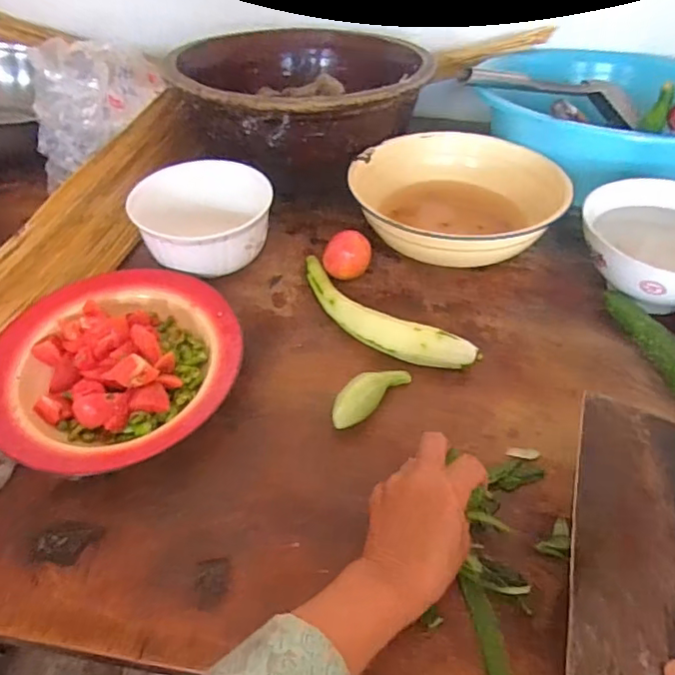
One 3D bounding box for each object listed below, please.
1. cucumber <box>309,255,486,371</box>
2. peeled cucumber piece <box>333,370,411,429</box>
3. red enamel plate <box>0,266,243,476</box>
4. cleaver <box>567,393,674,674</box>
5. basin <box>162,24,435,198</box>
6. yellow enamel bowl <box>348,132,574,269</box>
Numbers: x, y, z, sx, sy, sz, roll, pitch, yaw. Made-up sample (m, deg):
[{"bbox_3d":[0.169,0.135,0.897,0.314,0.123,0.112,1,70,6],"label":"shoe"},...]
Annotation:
[{"bbox_3d":[0.038,-0.023,0.589,0.216,0.033,0.059,29,53,26],"label":"cucumber"},{"bbox_3d":[0.029,0.050,0.532,0.088,0.025,0.028,-35,55,-29],"label":"peeled cucumber piece"},{"bbox_3d":[-0.212,0.019,0.556,0.224,0.049,0.218,0,46,0],"label":"red enamel plate"},{"bbox_3d":[0.191,0.175,0.350,0.099,0.022,0.316,8,49,9],"label":"cleaver"},{"bbox_3d":[-0.058,-0.314,0.781,0.283,0.122,0.279,0,46,0],"label":"basin"},{"bbox_3d":[0.155,-0.174,0.710,0.258,0.066,0.205,-9,46,-7],"label":"yellow enamel bowl"}]

